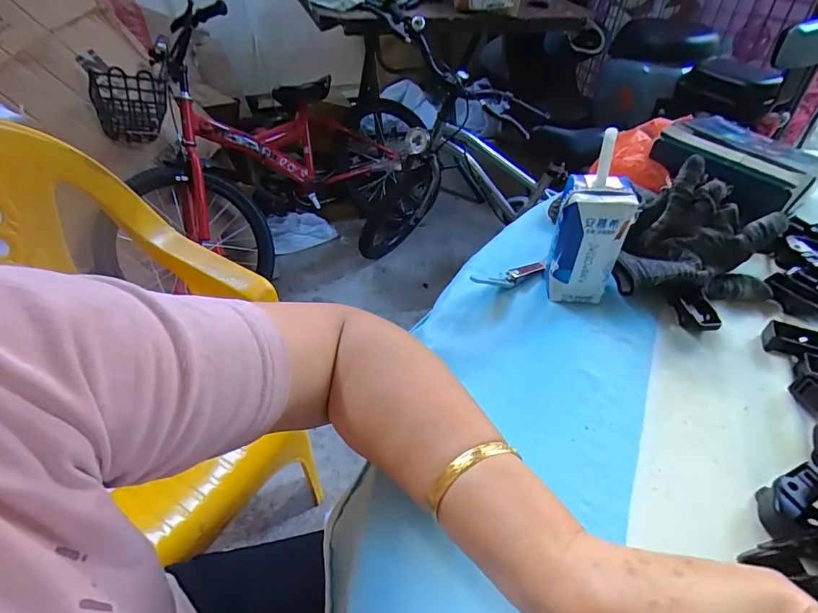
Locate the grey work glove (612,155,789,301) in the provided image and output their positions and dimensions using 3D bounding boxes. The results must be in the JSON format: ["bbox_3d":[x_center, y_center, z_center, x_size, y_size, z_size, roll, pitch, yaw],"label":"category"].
[{"bbox_3d":[0.257,-0.060,0.409,0.146,0.083,0.085,2,45,0],"label":"grey work glove"}]

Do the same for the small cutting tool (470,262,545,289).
[{"bbox_3d":[0.093,-0.027,0.423,0.077,0.010,0.017,-16,48,-17],"label":"small cutting tool"}]

